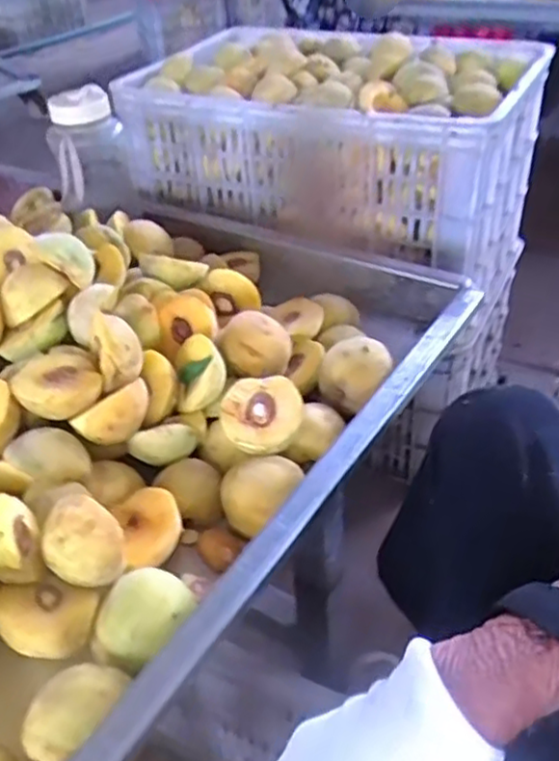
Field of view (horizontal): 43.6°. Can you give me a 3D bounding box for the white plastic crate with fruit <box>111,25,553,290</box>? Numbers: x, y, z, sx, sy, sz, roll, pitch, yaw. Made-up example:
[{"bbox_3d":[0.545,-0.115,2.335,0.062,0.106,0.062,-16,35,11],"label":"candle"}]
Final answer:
[{"bbox_3d":[0.068,-0.327,0.954,0.478,0.223,0.332,14,42,21],"label":"white plastic crate with fruit"}]

